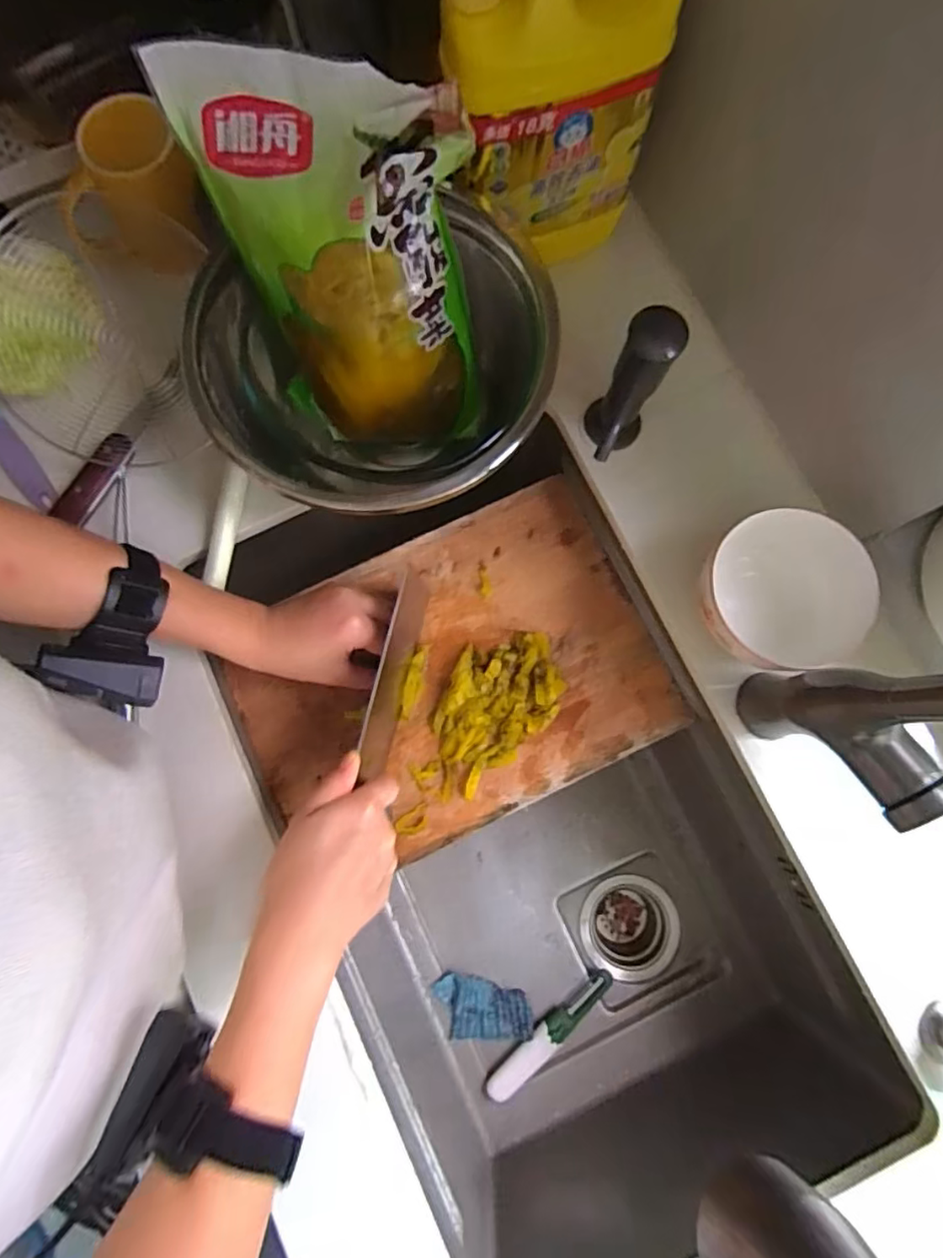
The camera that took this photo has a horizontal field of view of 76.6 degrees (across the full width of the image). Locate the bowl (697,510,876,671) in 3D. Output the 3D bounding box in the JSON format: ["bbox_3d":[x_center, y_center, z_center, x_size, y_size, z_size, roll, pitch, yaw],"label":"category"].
[{"bbox_3d":[0.221,-0.025,0.432,0.115,0.052,0.107,0,80,0],"label":"bowl"}]

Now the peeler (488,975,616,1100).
[{"bbox_3d":[0.080,0.409,0.601,0.161,0.010,0.026,-41,82,-6],"label":"peeler"}]

